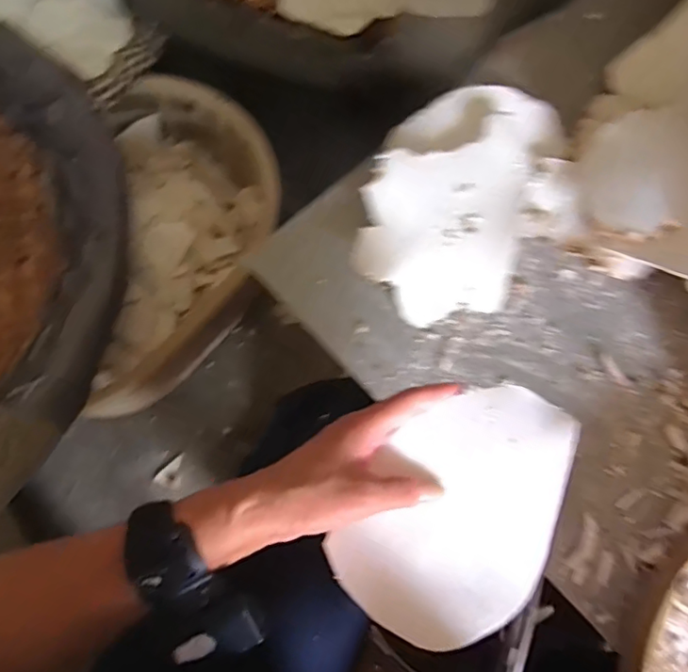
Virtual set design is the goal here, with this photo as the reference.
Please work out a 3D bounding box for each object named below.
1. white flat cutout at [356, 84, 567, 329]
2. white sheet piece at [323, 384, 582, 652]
[{"bbox_3d":[0.102,-0.129,0.524,0.145,0.030,0.236,22,73,8],"label":"white flat cutout"},{"bbox_3d":[0.079,0.108,0.364,0.114,0.009,0.170,35,73,6],"label":"white sheet piece"}]

